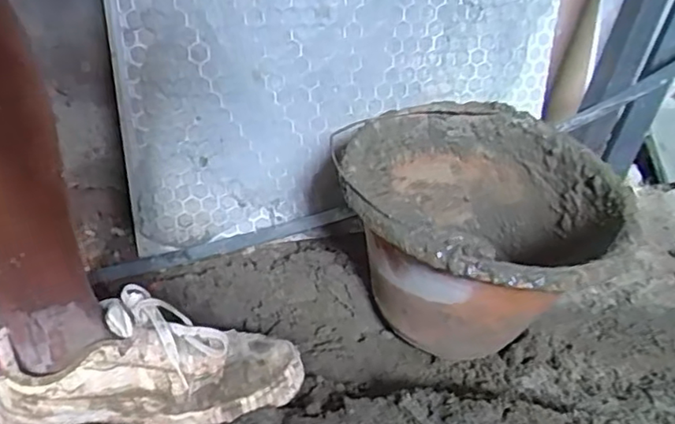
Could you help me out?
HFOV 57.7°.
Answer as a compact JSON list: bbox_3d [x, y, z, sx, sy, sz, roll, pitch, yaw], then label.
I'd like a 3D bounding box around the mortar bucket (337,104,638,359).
[{"bbox_3d":[0.126,0.032,0.590,0.243,0.185,0.243,4,32,-2],"label":"mortar bucket"}]

